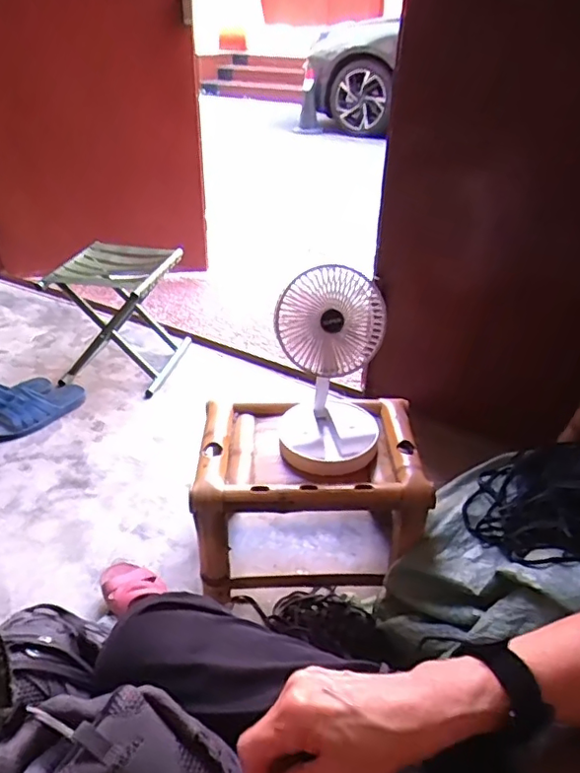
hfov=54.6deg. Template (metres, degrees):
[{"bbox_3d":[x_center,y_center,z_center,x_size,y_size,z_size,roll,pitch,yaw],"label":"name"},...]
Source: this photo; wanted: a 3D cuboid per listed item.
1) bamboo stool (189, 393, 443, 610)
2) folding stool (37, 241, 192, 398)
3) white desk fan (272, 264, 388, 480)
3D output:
[{"bbox_3d":[0.028,0.186,0.959,0.342,0.235,0.246,1,33,-1],"label":"bamboo stool"},{"bbox_3d":[-0.459,-0.191,1.523,0.303,0.314,0.292,5,33,5],"label":"folding stool"},{"bbox_3d":[0.061,-0.025,0.853,0.161,0.283,0.152,6,33,7],"label":"white desk fan"}]

